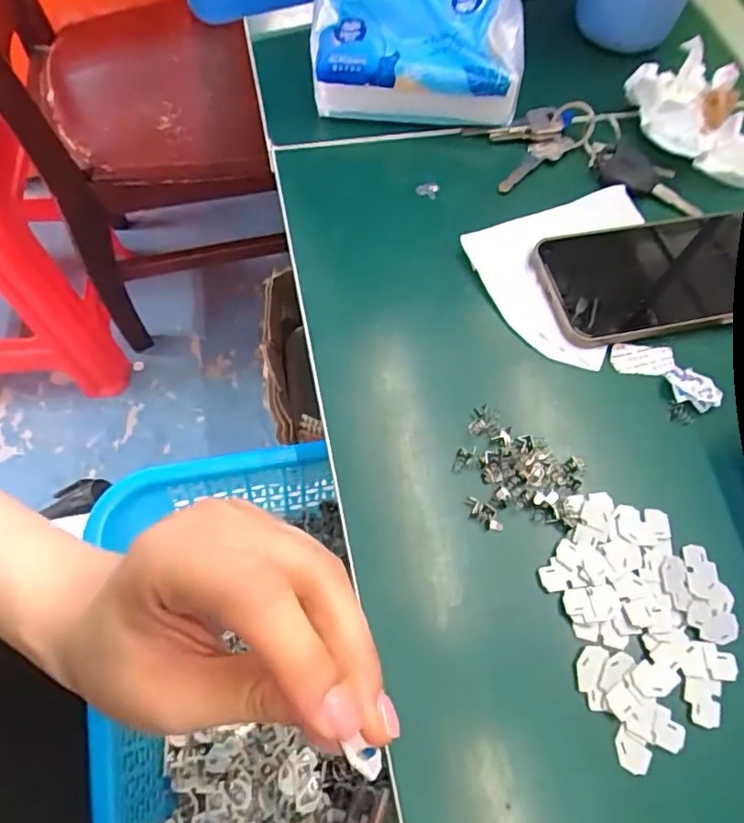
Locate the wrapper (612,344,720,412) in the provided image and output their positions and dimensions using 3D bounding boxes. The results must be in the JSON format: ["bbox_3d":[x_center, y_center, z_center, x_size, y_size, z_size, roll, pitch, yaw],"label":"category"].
[{"bbox_3d":[0.173,-0.026,0.328,0.063,0.008,0.031,31,68,14],"label":"wrapper"}]

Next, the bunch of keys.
[{"bbox_3d":[0.147,-0.182,0.396,0.157,0.015,0.081,9,65,4],"label":"bunch of keys"}]

